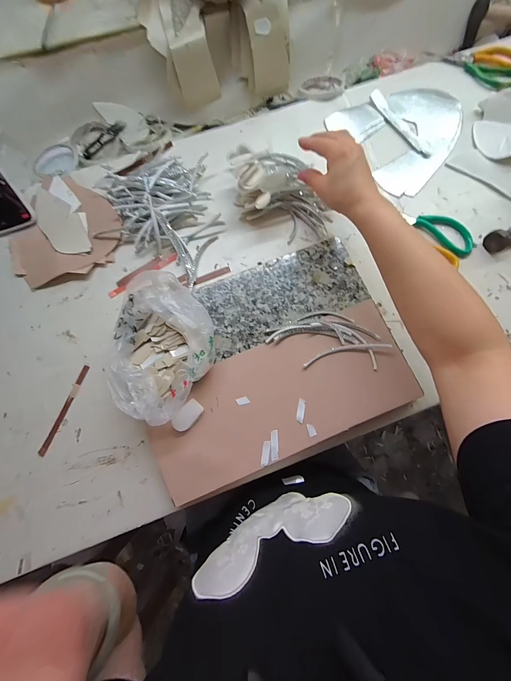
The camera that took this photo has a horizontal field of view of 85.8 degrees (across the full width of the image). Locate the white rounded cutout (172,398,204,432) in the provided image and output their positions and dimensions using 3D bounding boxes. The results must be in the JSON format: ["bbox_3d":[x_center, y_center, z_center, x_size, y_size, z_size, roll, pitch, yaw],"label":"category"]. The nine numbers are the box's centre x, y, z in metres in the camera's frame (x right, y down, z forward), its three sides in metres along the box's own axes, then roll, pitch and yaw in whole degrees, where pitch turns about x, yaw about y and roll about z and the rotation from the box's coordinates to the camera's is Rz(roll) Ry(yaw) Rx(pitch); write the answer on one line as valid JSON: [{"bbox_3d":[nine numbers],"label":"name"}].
[{"bbox_3d":[-0.093,0.103,0.377,0.026,0.004,0.044,45,79,-10],"label":"white rounded cutout"}]

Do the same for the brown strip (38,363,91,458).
[{"bbox_3d":[-0.287,0.103,0.413,0.011,0.008,0.137,21,79,4],"label":"brown strip"}]

